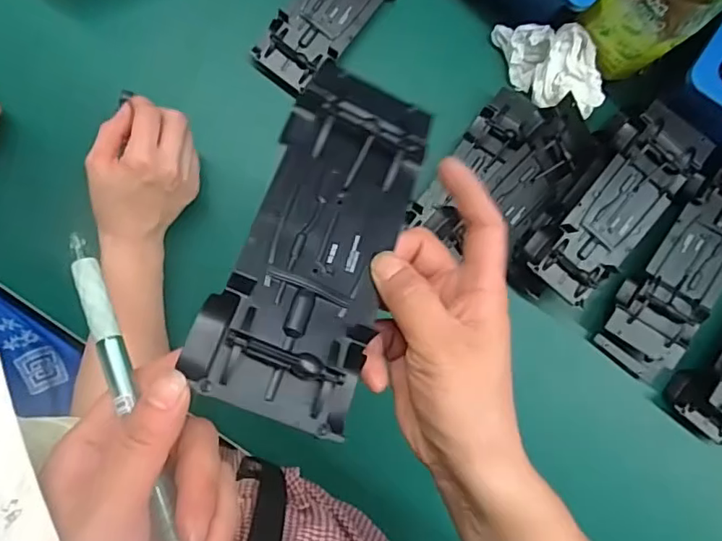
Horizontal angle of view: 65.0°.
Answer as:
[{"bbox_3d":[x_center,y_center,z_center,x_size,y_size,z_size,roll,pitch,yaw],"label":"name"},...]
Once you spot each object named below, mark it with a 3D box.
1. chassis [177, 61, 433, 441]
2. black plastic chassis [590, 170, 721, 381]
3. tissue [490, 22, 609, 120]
[{"bbox_3d":[-0.017,-0.025,0.276,0.073,0.027,0.194,20,63,-5],"label":"chassis"},{"bbox_3d":[0.314,0.006,0.553,0.083,0.043,0.205,31,88,-5],"label":"black plastic chassis"},{"bbox_3d":[0.184,-0.195,0.543,0.062,0.052,0.115,-25,93,-4],"label":"tissue"}]

